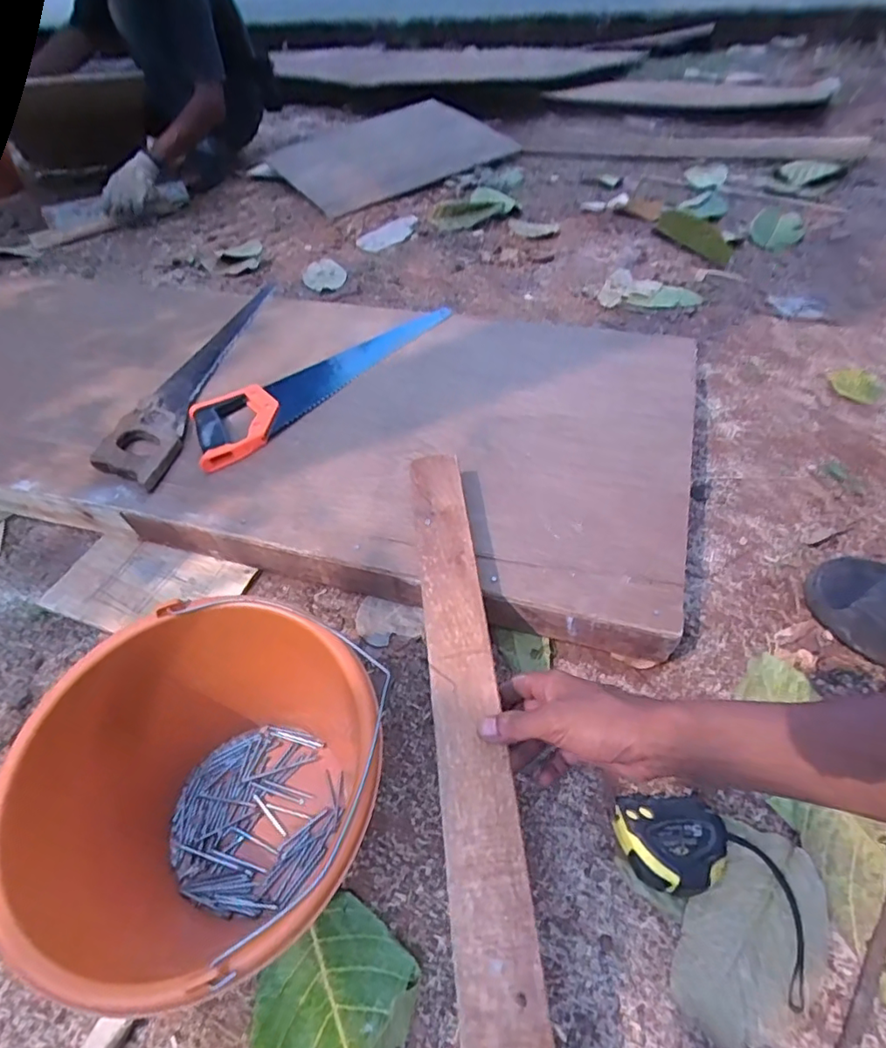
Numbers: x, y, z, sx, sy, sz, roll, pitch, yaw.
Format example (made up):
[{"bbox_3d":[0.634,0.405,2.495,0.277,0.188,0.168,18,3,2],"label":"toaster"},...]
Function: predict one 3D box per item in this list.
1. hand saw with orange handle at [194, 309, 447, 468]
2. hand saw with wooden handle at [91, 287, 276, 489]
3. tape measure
[{"bbox_3d":[-0.160,-0.216,0.795,0.433,0.025,0.123,-35,55,-22],"label":"hand saw with orange handle"},{"bbox_3d":[-0.371,-0.239,0.835,0.090,0.020,0.501,1,50,7],"label":"hand saw with wooden handle"},{"bbox_3d":[0.210,0.268,0.435,0.155,0.038,0.075,30,59,27],"label":"tape measure"}]

